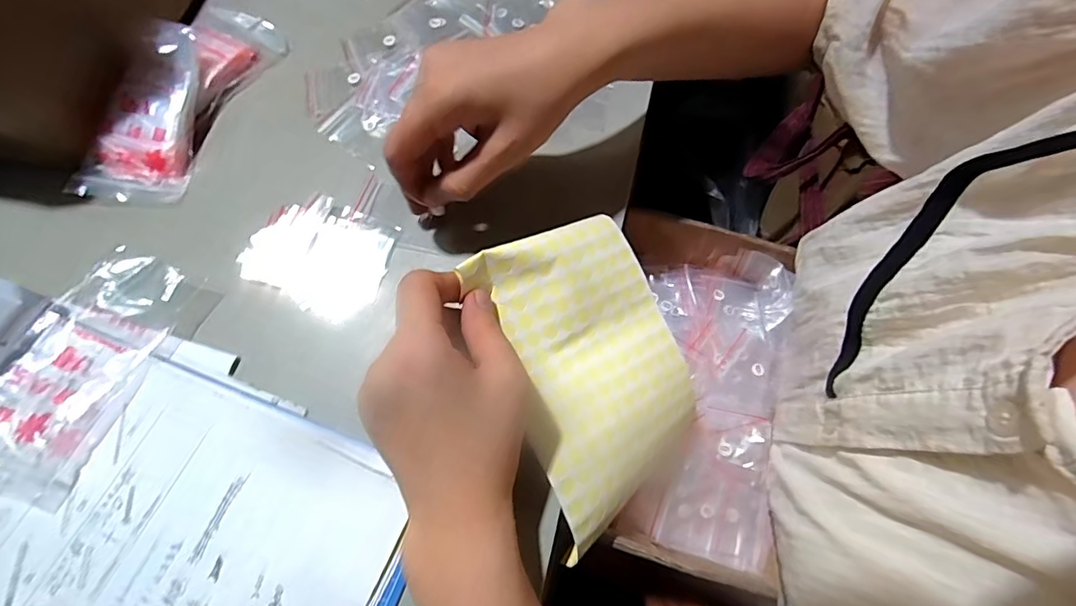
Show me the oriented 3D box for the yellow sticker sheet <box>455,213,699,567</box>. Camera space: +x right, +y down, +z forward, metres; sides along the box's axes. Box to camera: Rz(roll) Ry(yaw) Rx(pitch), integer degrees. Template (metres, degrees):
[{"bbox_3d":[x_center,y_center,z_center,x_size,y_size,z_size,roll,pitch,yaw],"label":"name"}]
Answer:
[{"bbox_3d":[0.039,0.037,0.312,0.126,0.012,0.175,-23,88,-28],"label":"yellow sticker sheet"}]

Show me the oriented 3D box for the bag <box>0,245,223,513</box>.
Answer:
[{"bbox_3d":[-0.279,0.036,0.298,0.078,0.018,0.147,20,69,9],"label":"bag"}]

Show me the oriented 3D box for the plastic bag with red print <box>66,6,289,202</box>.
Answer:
[{"bbox_3d":[-0.276,-0.167,0.371,0.071,0.045,0.190,15,68,7],"label":"plastic bag with red print"}]

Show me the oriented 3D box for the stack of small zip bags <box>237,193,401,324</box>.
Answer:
[{"bbox_3d":[-0.151,-0.035,0.341,0.093,0.012,0.077,21,69,9],"label":"stack of small zip bags"}]

